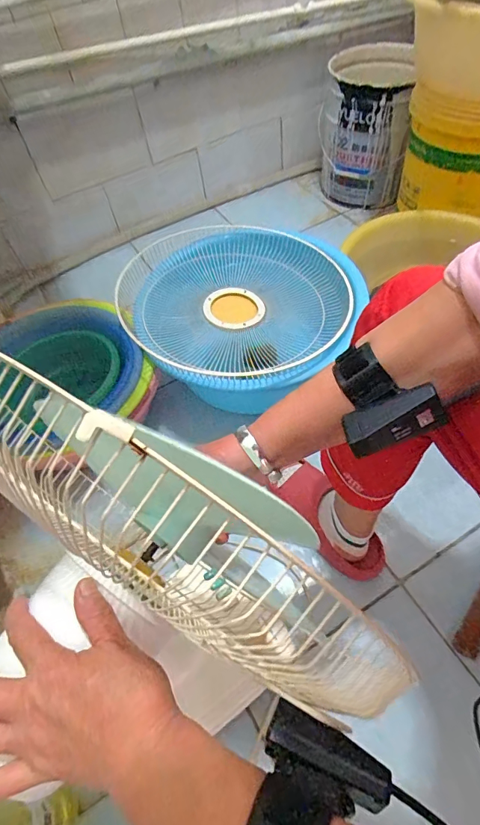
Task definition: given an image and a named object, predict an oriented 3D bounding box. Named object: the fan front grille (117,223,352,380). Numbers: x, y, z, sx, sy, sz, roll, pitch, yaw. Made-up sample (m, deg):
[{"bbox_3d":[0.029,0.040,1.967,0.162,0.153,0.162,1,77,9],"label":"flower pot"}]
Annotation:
[{"bbox_3d":[-0.018,-0.235,0.836,0.431,0.074,0.412,-2,55,4],"label":"fan front grille"}]

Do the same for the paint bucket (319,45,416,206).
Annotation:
[{"bbox_3d":[0.361,-0.838,1.244,0.231,0.311,0.290,6,56,10],"label":"paint bucket"}]

